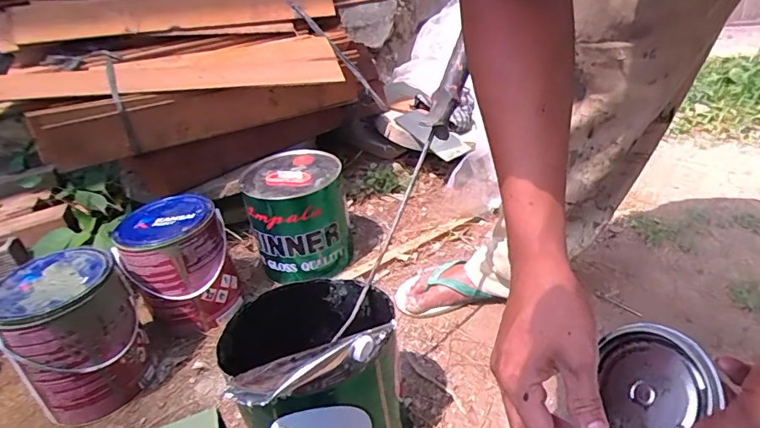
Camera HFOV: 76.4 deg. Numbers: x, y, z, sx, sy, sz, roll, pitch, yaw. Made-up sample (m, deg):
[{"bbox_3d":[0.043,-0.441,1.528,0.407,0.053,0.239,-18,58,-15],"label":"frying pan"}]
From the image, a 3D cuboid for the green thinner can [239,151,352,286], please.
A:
[{"bbox_3d":[-0.156,0.008,0.938,0.173,0.198,0.177,-6,31,3],"label":"green thinner can"}]

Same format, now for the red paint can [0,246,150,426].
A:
[{"bbox_3d":[-0.449,0.183,0.718,0.145,0.207,0.156,-6,31,3],"label":"red paint can"}]

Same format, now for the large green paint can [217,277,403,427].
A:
[{"bbox_3d":[-0.066,0.193,0.560,0.178,0.257,0.203,-21,33,-21],"label":"large green paint can"}]

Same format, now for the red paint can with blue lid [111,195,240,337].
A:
[{"bbox_3d":[-0.351,0.089,0.857,0.169,0.192,0.171,-22,33,-23],"label":"red paint can with blue lid"}]

